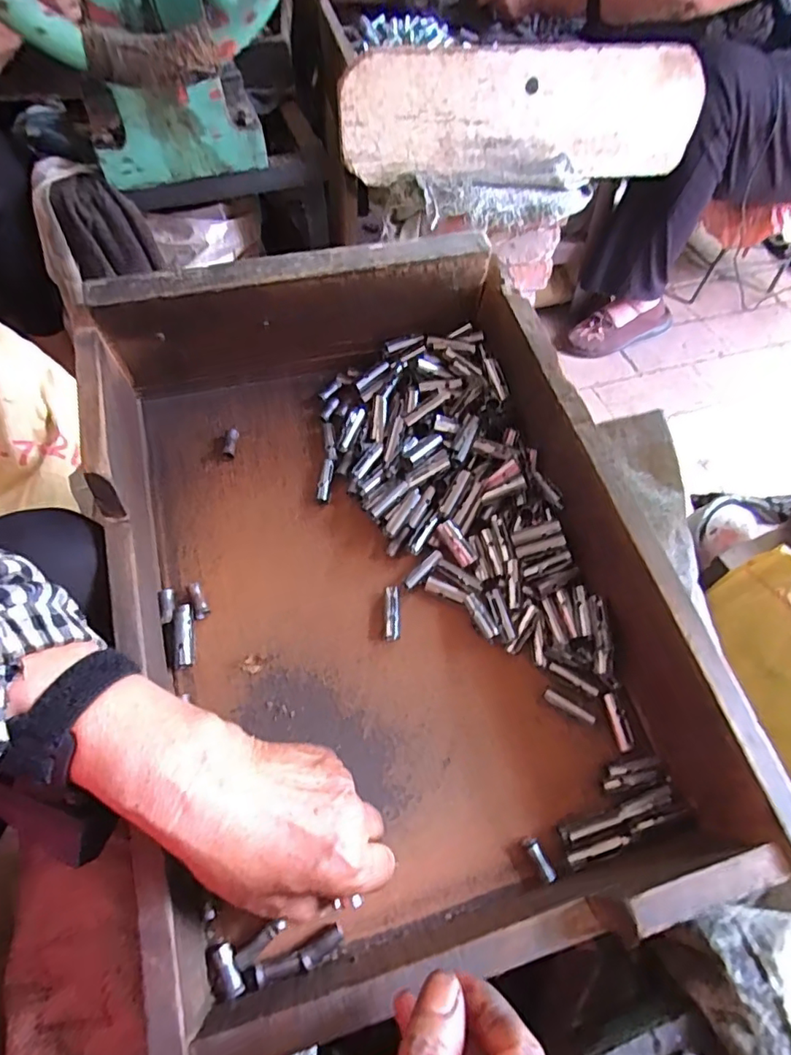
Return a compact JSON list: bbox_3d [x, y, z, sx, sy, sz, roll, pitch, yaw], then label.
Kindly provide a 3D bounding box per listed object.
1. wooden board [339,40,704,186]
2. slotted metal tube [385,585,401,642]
[{"bbox_3d":[0.178,-0.561,0.746,0.504,0.140,0.050,-3,60,-4],"label":"wooden board"},{"bbox_3d":[-0.002,0.061,0.394,0.011,0.013,0.037,1,60,-2],"label":"slotted metal tube"}]

